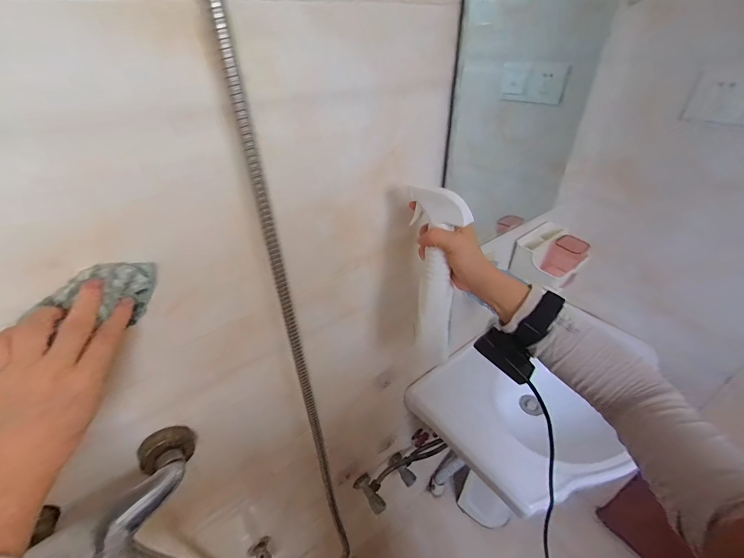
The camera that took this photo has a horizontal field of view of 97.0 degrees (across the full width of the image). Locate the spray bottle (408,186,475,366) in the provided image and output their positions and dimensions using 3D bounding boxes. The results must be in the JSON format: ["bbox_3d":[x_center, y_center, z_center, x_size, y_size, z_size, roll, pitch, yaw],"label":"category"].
[{"bbox_3d":[0.082,0.007,0.422,0.050,0.239,0.059,-4,23,-4],"label":"spray bottle"}]

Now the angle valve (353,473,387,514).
[{"bbox_3d":[-0.001,0.552,0.850,0.050,0.042,0.093,-27,62,-31],"label":"angle valve"}]

